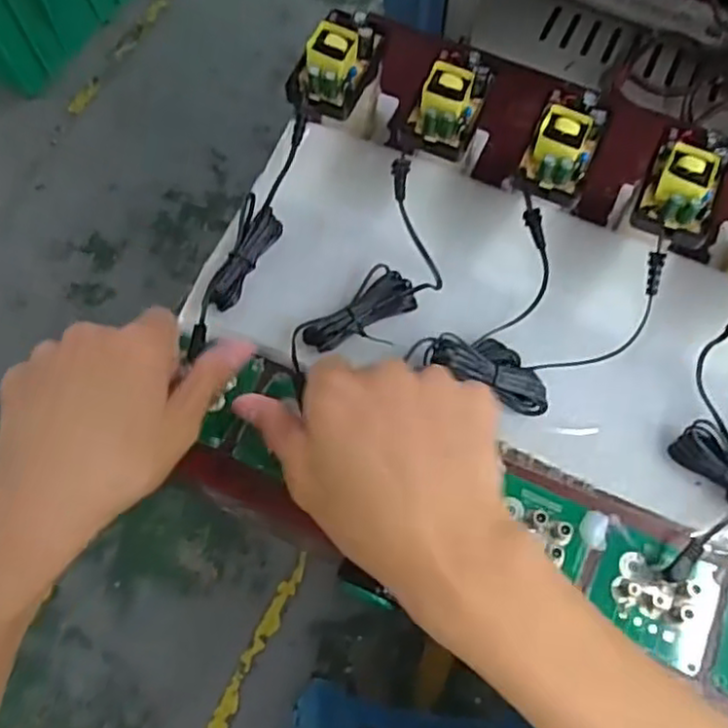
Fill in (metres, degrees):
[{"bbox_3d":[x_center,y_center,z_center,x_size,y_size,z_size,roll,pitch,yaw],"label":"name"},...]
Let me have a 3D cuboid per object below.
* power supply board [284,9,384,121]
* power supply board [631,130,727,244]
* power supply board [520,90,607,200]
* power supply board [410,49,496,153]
[{"bbox_3d":[-0.017,-0.187,0.420,0.038,0.028,0.070,23,69,9],"label":"power supply board"},{"bbox_3d":[0.184,-0.104,0.384,0.040,0.023,0.068,23,69,9],"label":"power supply board"},{"bbox_3d":[0.119,-0.133,0.395,0.036,0.022,0.068,22,69,9],"label":"power supply board"},{"bbox_3d":[0.055,-0.163,0.408,0.036,0.022,0.069,19,69,7],"label":"power supply board"}]

